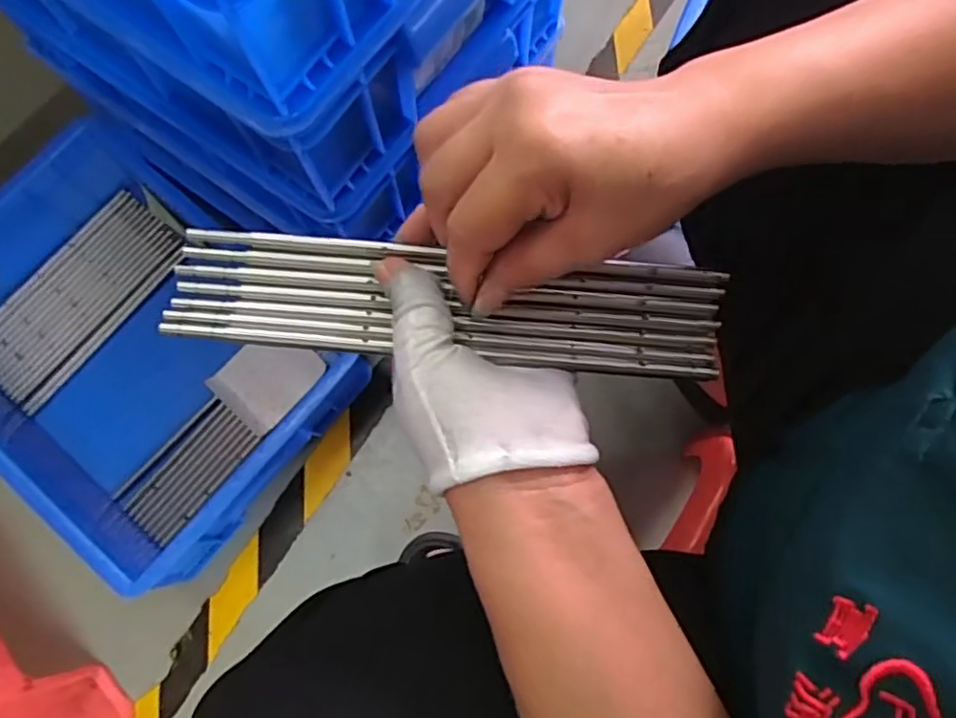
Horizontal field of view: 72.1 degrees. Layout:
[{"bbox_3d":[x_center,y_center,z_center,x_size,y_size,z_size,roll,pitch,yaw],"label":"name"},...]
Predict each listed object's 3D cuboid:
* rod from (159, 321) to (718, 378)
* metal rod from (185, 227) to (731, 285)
[{"bbox_3d":[-0.012,-0.004,0.299,0.249,0.004,0.008,5,75,-6],"label":"rod"},{"bbox_3d":[-0.005,-0.048,0.307,0.250,0.005,0.008,4,75,-6],"label":"metal rod"}]

